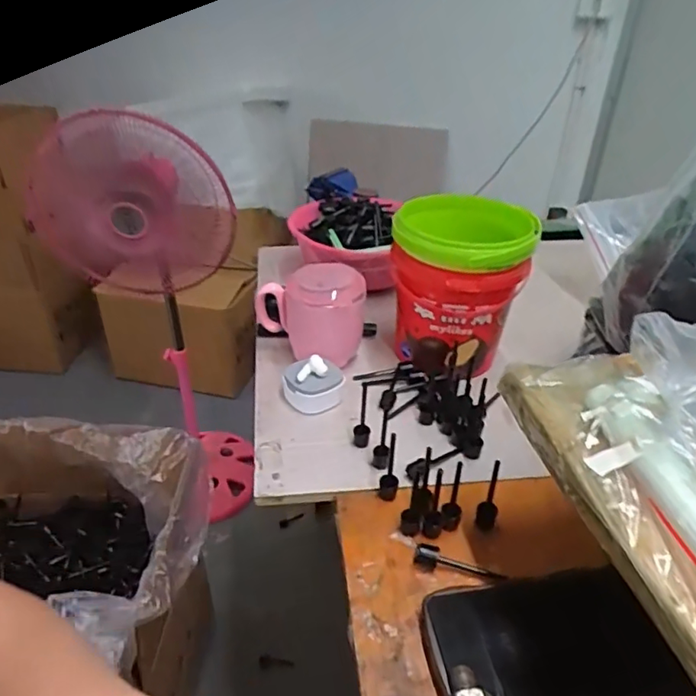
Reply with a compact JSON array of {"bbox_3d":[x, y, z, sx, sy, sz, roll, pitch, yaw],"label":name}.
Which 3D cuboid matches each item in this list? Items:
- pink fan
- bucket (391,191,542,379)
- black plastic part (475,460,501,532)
[{"bbox_3d":[-0.380,-0.020,1.155,0.309,0.863,0.269,-13,36,-21],"label":"pink fan"},{"bbox_3d":[0.108,-0.057,0.563,0.121,0.150,0.114,1,34,-1],"label":"bucket"},{"bbox_3d":[0.104,0.107,0.406,0.014,0.064,0.016,16,36,20],"label":"black plastic part"}]

